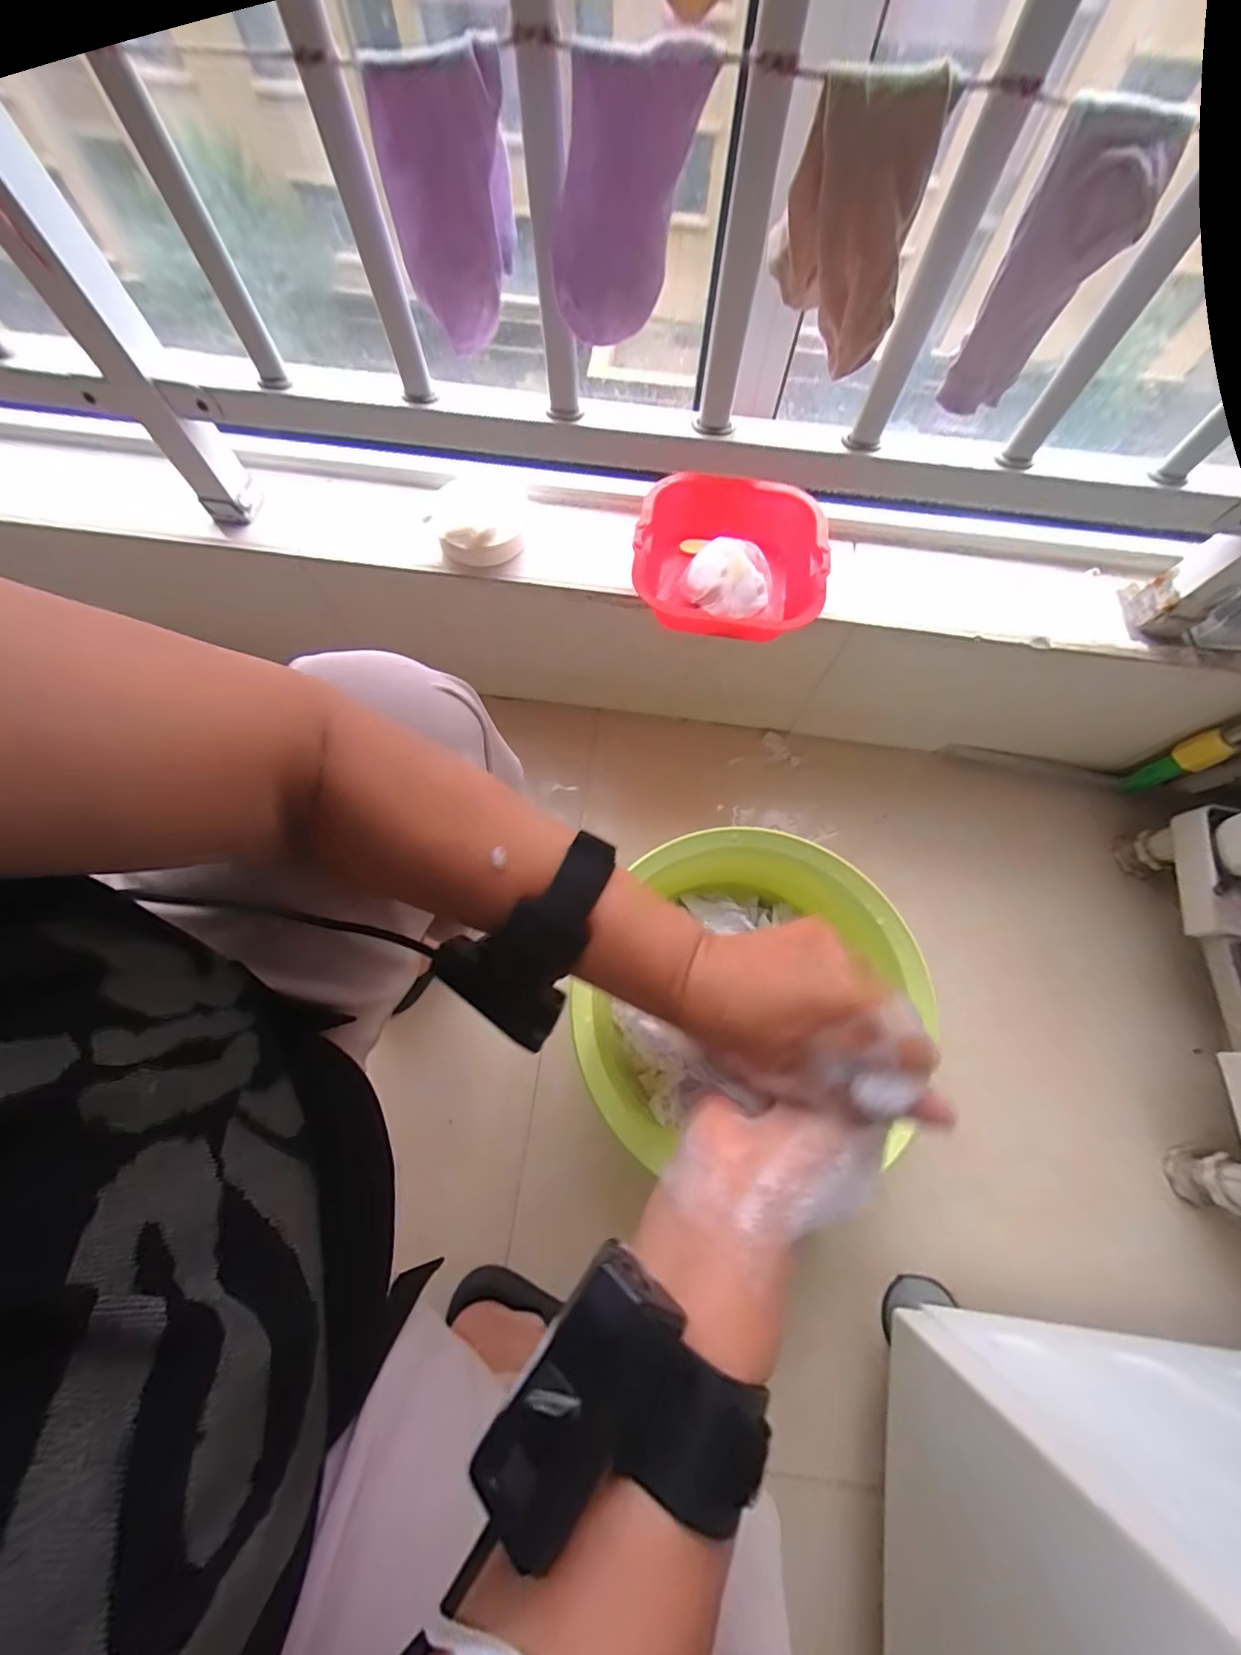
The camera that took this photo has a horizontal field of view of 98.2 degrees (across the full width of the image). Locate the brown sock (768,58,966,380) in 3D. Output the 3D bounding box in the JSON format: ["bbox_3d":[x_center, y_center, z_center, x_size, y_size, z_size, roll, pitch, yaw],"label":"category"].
[{"bbox_3d":[0.135,-0.356,0.320,0.067,0.113,0.060,-5,69,-3],"label":"brown sock"}]

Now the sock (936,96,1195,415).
[{"bbox_3d":[0.258,-0.330,0.327,0.062,0.130,0.025,13,60,4],"label":"sock"}]

